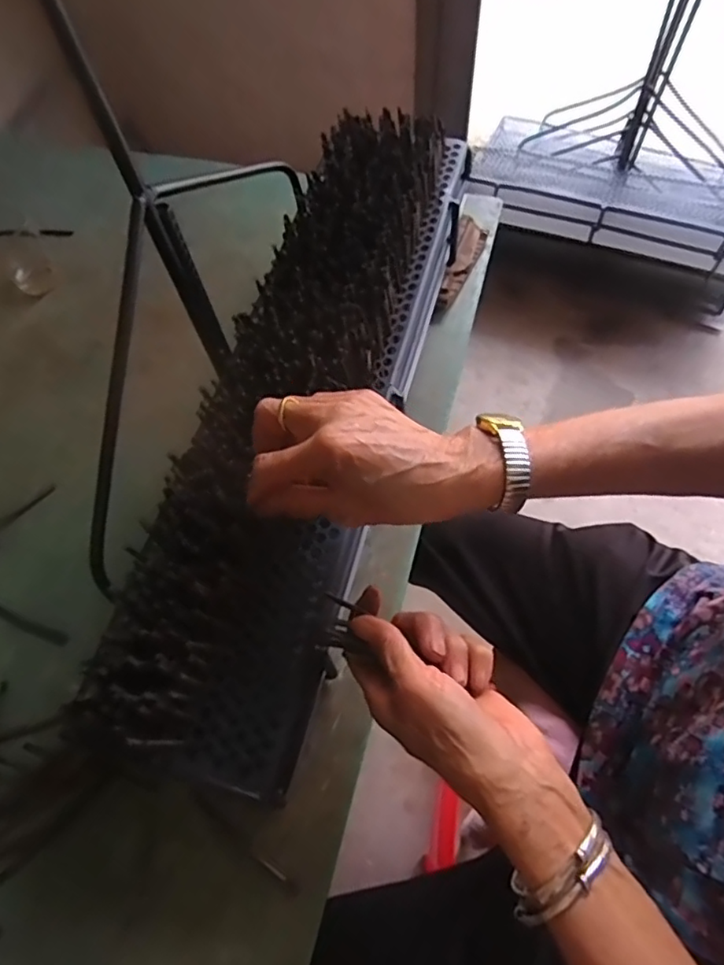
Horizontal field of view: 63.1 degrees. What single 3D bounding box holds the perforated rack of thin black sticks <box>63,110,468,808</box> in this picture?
[{"bbox_3d":[-0.034,-0.081,0.462,0.135,0.065,0.571,14,68,11],"label":"perforated rack of thin black sticks"}]

